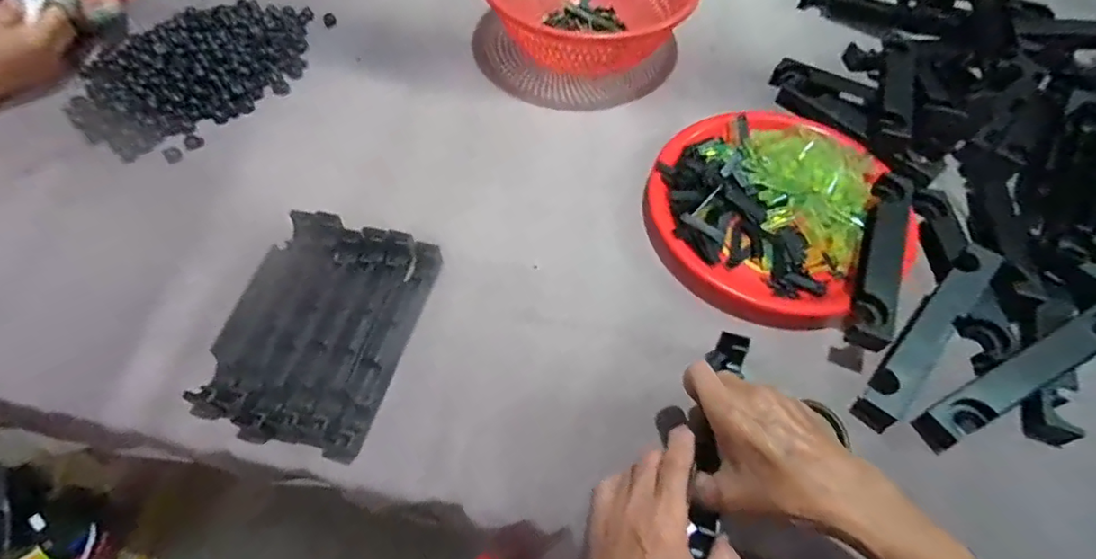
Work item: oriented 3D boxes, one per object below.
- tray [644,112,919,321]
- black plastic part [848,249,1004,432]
[{"bbox_3d":[0.234,-0.074,0.569,0.252,0.039,0.243,1,58,-2],"label":"tray"},{"bbox_3d":[0.339,0.048,0.478,0.193,0.045,0.043,-39,67,-23],"label":"black plastic part"}]

